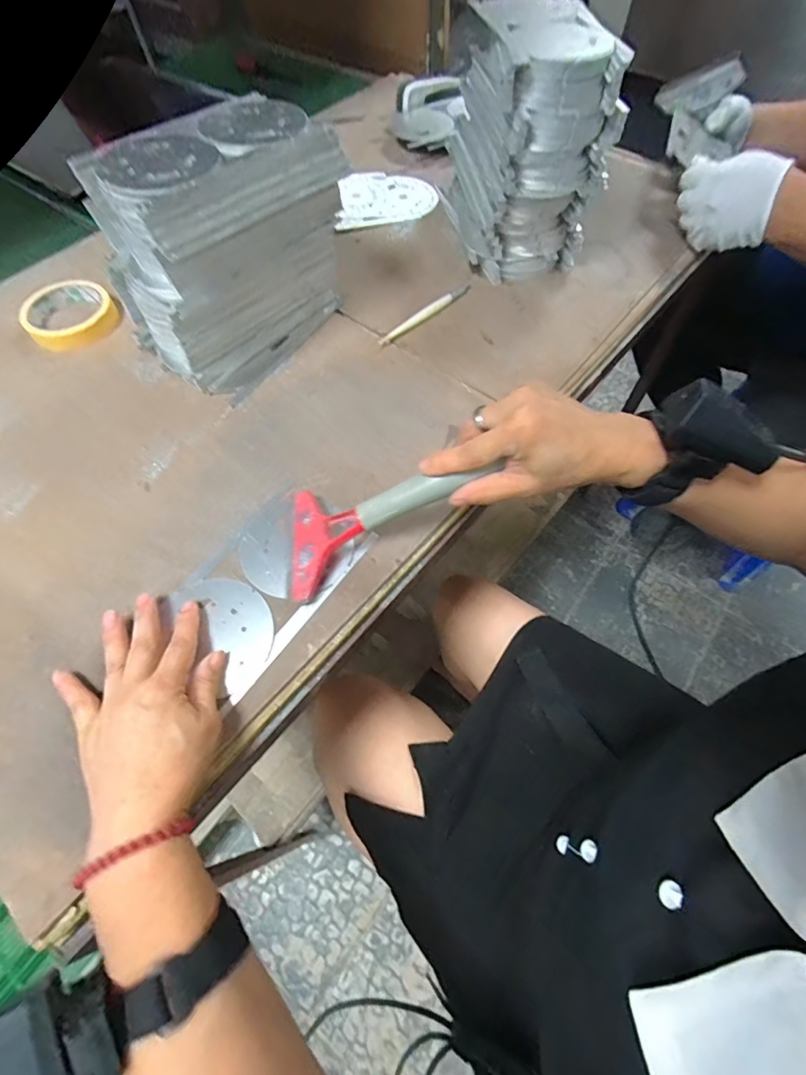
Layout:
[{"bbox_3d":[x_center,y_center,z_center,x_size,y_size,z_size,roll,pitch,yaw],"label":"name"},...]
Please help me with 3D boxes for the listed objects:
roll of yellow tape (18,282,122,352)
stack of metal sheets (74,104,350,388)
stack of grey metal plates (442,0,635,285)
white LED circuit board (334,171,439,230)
[{"bbox_3d":[-0.371,-0.250,0.518,0.091,0.016,0.106,-40,69,-18],"label":"roll of yellow tape"},{"bbox_3d":[-0.167,-0.281,0.458,0.118,0.171,0.212,37,69,18],"label":"stack of metal sheets"},{"bbox_3d":[0.134,-0.444,0.529,0.133,0.188,0.196,-9,63,-4],"label":"stack of grey metal plates"},{"bbox_3d":[-0.026,-0.471,0.645,0.140,0.011,0.114,-11,63,-5],"label":"white LED circuit board"}]

